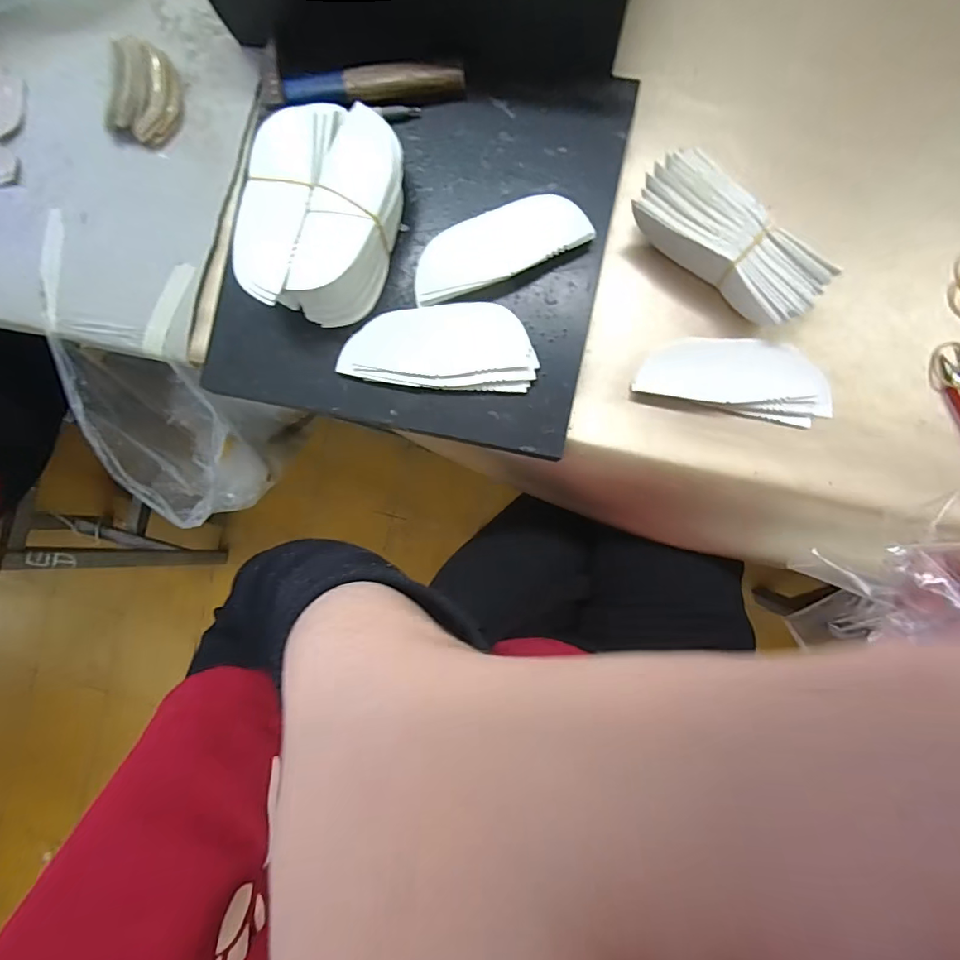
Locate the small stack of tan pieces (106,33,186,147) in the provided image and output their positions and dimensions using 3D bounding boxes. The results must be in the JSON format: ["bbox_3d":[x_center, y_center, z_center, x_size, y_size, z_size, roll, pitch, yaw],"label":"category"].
[{"bbox_3d":[-0.288,-0.335,0.429,0.051,0.028,0.076,22,92,4],"label":"small stack of tan pieces"}]

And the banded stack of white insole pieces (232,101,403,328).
[{"bbox_3d":[-0.117,-0.199,0.374,0.108,0.044,0.145,5,91,5],"label":"banded stack of white insole pieces"}]

